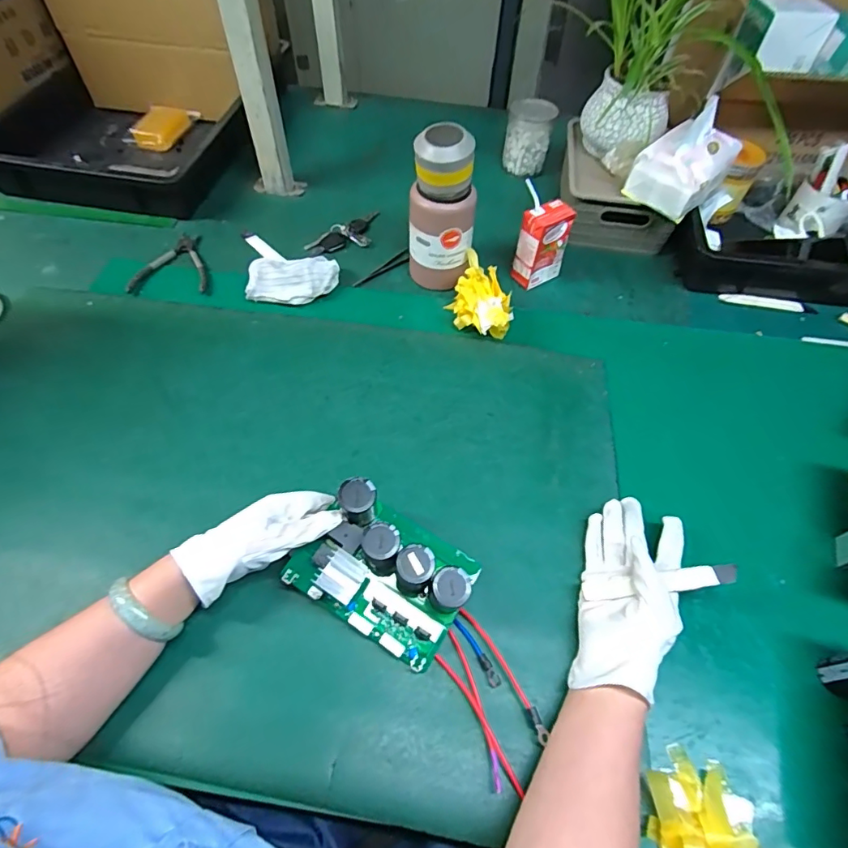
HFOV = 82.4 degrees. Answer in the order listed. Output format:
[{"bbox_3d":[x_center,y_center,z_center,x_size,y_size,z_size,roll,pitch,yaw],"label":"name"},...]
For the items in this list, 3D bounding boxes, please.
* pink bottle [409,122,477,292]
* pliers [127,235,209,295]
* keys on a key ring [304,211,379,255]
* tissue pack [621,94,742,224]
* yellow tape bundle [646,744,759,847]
[{"bbox_3d":[0.023,-0.267,0.642,0.087,0.202,0.081,3,56,0],"label":"pink bottle"},{"bbox_3d":[-0.371,-0.248,0.728,0.109,0.014,0.143,-1,56,-4],"label":"pliers"},{"bbox_3d":[-0.120,-0.306,0.783,0.142,0.016,0.054,-32,63,-22],"label":"keys on a key ring"},{"bbox_3d":[0.372,-0.377,0.679,0.105,0.105,0.135,35,62,20],"label":"tissue pack"},{"bbox_3d":[0.214,0.309,0.372,0.073,0.015,0.093,12,56,5],"label":"yellow tape bundle"}]

